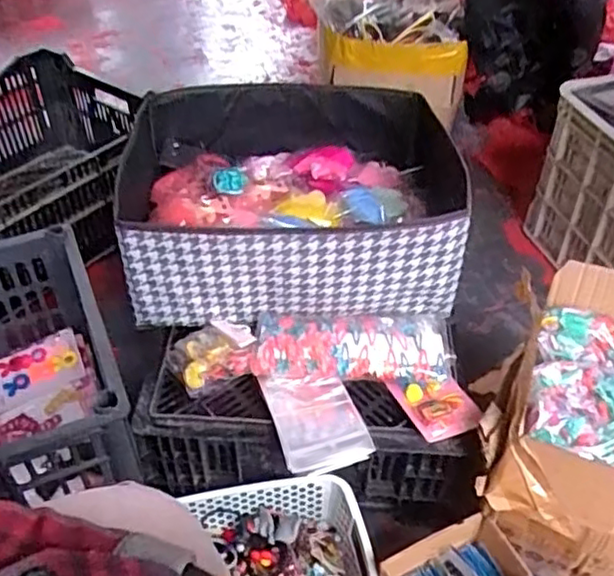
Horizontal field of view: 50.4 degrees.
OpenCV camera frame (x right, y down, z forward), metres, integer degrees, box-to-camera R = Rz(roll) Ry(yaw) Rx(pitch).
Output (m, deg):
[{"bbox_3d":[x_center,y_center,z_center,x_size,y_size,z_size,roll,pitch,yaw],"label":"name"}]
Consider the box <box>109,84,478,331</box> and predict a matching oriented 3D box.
[{"bbox_3d":[-0.024,-0.121,0.869,0.424,0.150,0.355,-7,44,-8],"label":"box"}]

